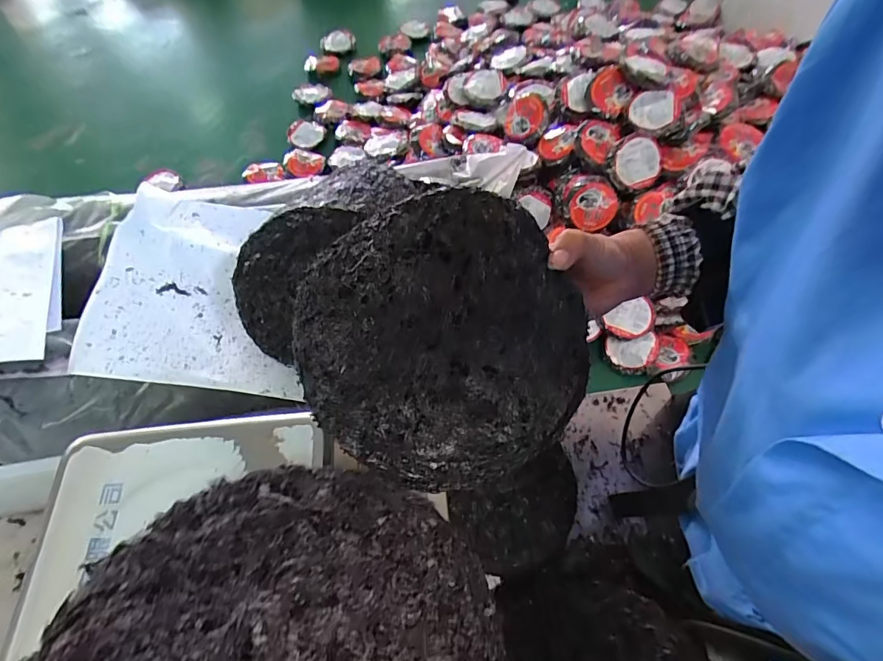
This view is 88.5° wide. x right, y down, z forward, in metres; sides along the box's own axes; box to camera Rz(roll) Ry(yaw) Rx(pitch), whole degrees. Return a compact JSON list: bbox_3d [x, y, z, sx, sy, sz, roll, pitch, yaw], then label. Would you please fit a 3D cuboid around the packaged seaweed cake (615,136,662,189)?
[{"bbox_3d":[0.616,-0.524,1.421,0.142,0.027,0.146,-1,101,-4],"label":"packaged seaweed cake"}]

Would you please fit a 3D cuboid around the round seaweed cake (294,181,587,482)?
[{"bbox_3d":[-0.002,0.007,0.327,0.194,0.016,0.200,0,90,2],"label":"round seaweed cake"}]

